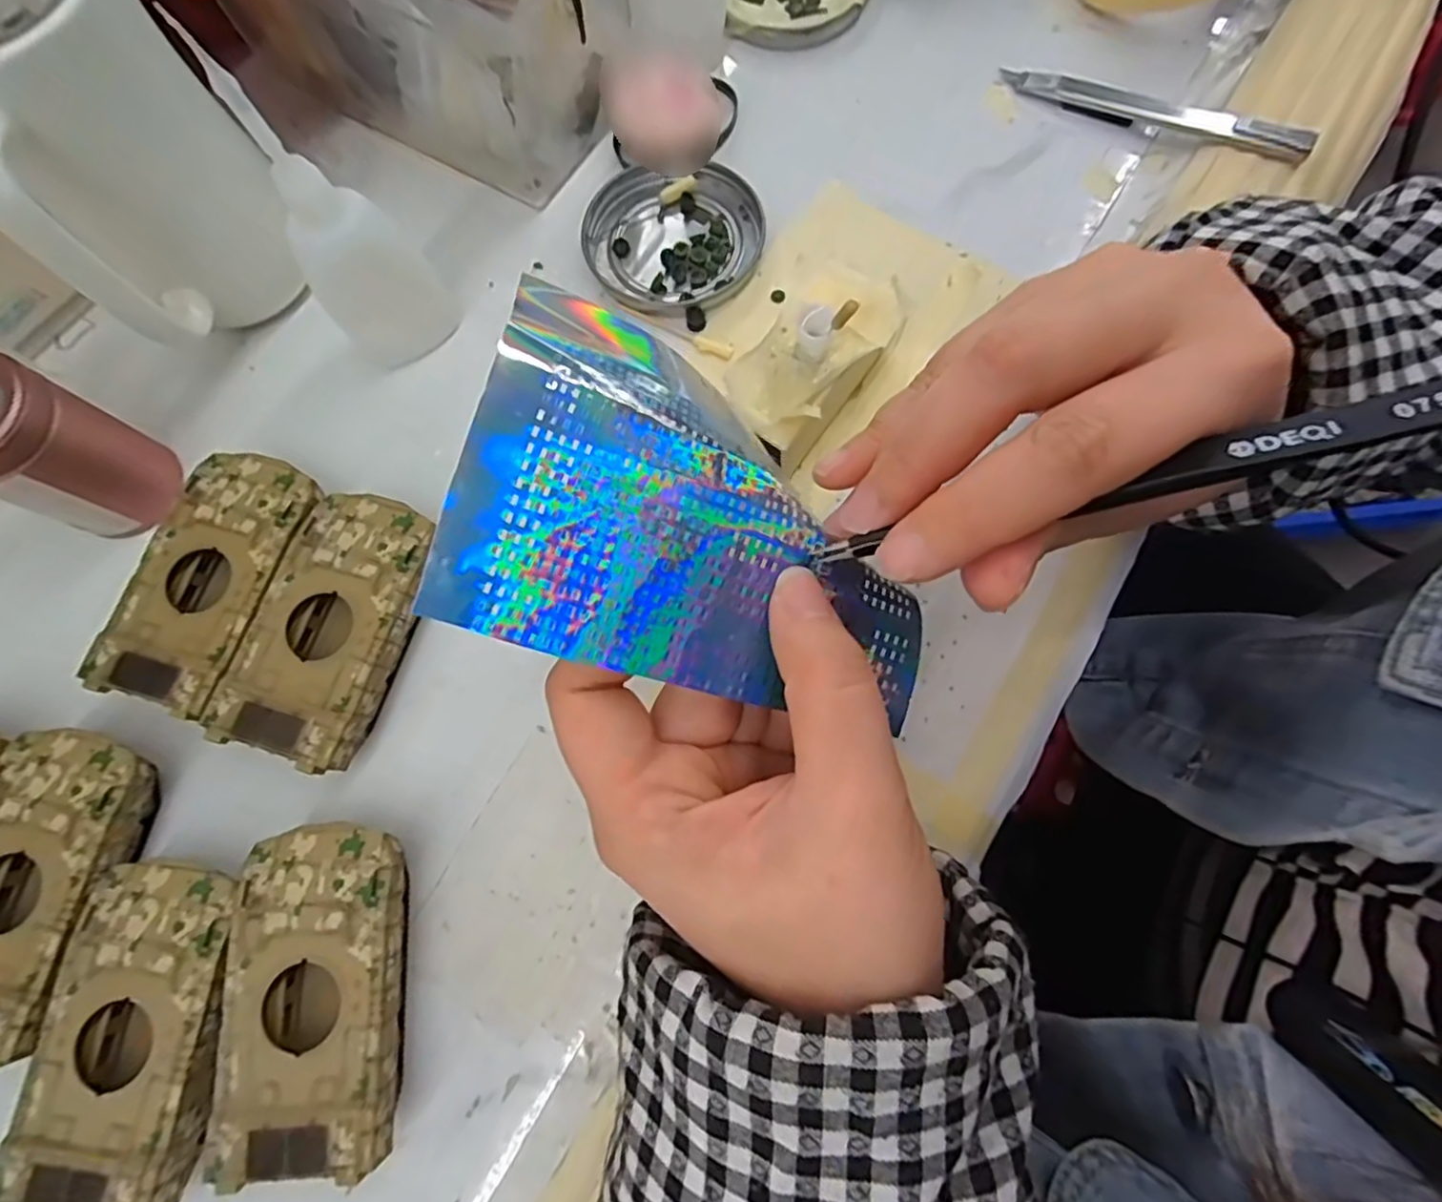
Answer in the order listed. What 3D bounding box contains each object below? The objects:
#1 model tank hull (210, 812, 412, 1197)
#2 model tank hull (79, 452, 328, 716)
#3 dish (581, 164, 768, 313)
[{"bbox_3d":[-0.127,0.123,0.214,0.052,0.025,0.095,-3,75,1],"label":"model tank hull"},{"bbox_3d":[-0.189,-0.008,0.253,0.050,0.027,0.095,17,76,6],"label":"model tank hull"},{"bbox_3d":[-0.022,-0.164,0.297,0.077,0.007,0.075,0,75,2],"label":"dish"}]

